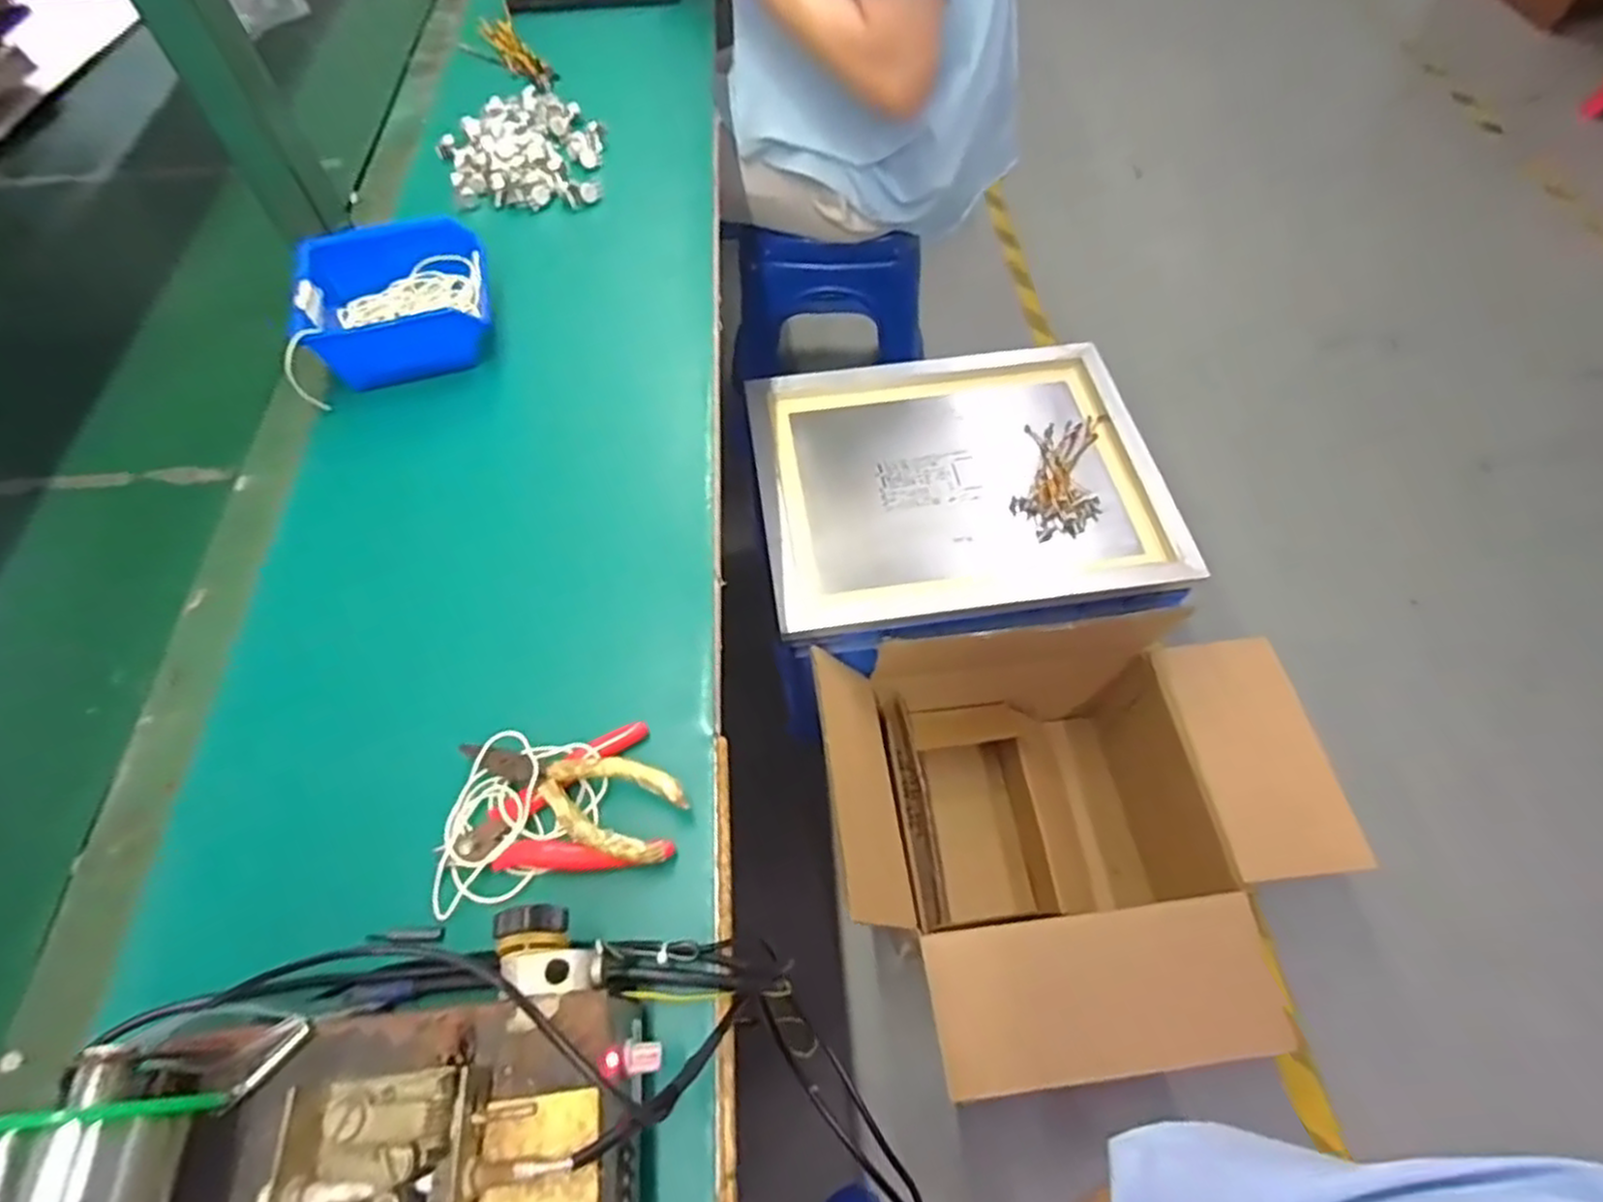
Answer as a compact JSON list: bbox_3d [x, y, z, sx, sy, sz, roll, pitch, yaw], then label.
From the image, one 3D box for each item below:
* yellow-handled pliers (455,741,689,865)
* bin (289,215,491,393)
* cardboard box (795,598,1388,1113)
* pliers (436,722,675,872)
[{"bbox_3d":[-0.127,0.102,0.405,0.128,0.021,0.045,17,60,11],"label":"yellow-handled pliers"},{"bbox_3d":[-0.314,-0.236,0.599,0.135,0.063,0.127,-14,60,-8],"label":"bin"},{"bbox_3d":[0.339,0.277,0.958,0.595,0.330,0.543,-6,59,-3],"label":"cardboard box"},{"bbox_3d":[-0.132,0.113,0.400,0.113,0.020,0.079,-16,60,-9],"label":"pliers"}]

